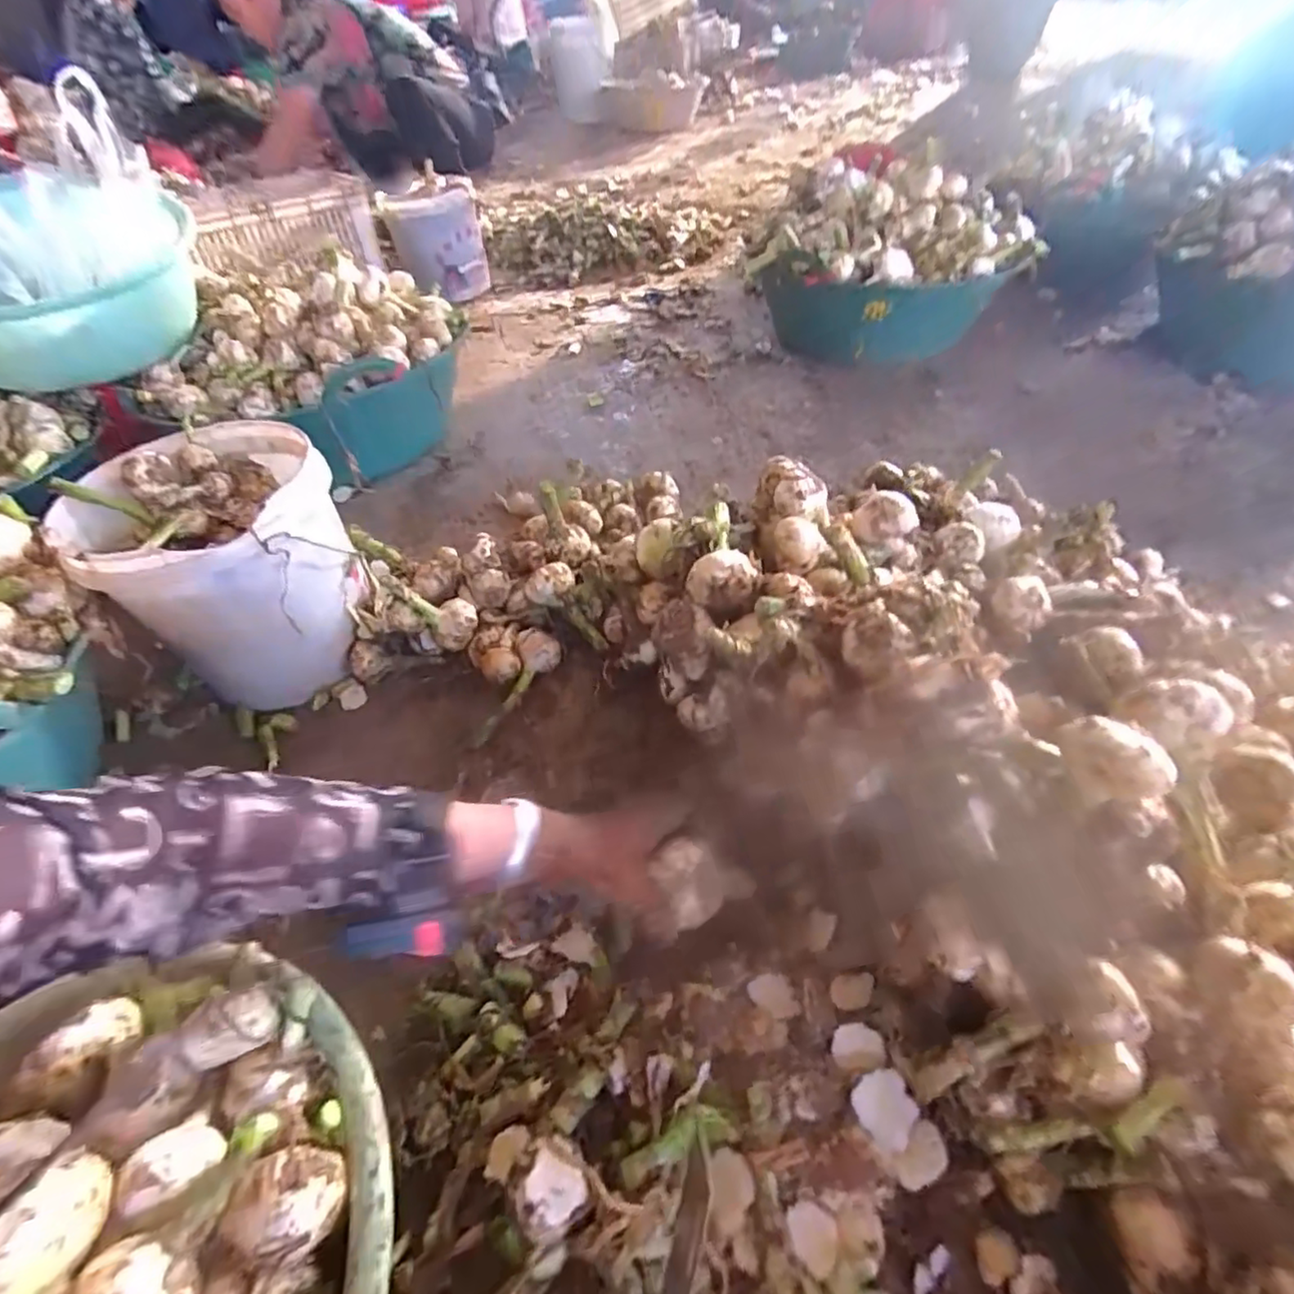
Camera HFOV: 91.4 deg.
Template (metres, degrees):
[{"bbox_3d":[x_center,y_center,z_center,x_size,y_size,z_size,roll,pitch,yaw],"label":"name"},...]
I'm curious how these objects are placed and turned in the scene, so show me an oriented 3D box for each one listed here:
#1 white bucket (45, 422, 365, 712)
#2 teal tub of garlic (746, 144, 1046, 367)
[{"bbox_3d":[-0.445,-0.087,0.705,0.222,0.227,0.238,-4,44,4],"label":"white bucket"},{"bbox_3d":[0.465,-0.738,1.202,0.401,0.262,0.433,-36,50,-26],"label":"teal tub of garlic"}]

